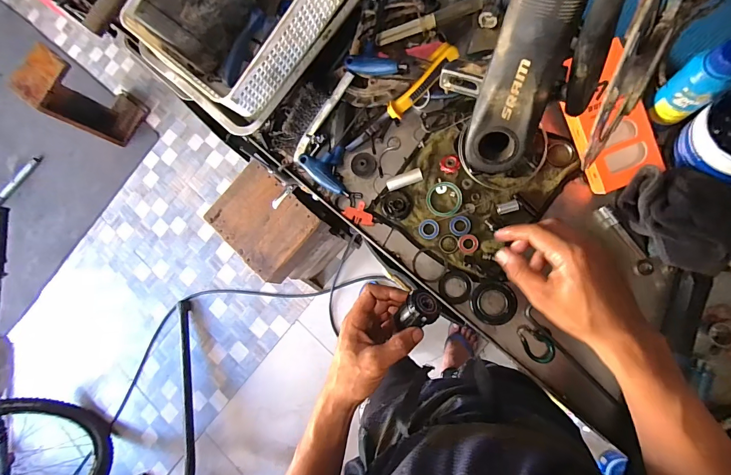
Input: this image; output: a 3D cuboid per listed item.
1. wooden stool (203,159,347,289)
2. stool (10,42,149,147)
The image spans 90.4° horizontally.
[{"bbox_3d":[-0.275,-0.022,1.312,0.345,0.412,0.248,43,93,13],"label":"wooden stool"},{"bbox_3d":[-1.157,-0.565,1.515,0.157,0.428,0.229,28,90,13],"label":"stool"}]

